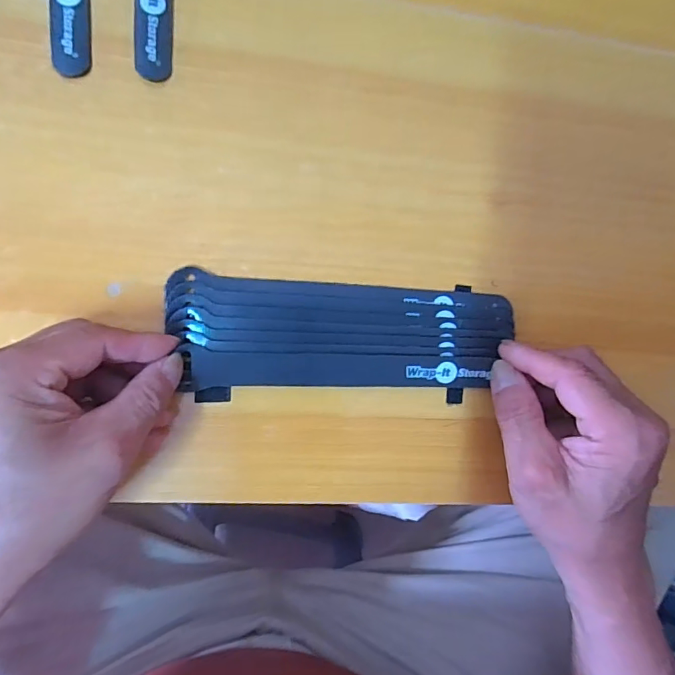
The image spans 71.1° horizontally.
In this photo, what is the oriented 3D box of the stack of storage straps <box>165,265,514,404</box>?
[{"bbox_3d":[0.005,0.001,0.271,0.192,0.013,0.065,2,89,-8],"label":"stack of storage straps"}]

